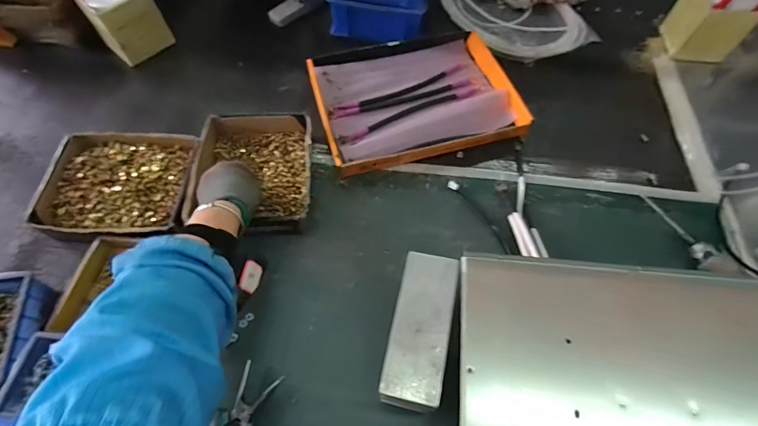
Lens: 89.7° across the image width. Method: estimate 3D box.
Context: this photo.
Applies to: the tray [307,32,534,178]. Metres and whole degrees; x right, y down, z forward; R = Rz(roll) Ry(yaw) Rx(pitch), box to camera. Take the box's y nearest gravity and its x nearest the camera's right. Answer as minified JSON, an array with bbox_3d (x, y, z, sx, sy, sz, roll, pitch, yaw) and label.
[{"bbox_3d":[0.063,-0.224,0.707,0.347,0.037,0.278,-14,63,-8],"label":"tray"}]

